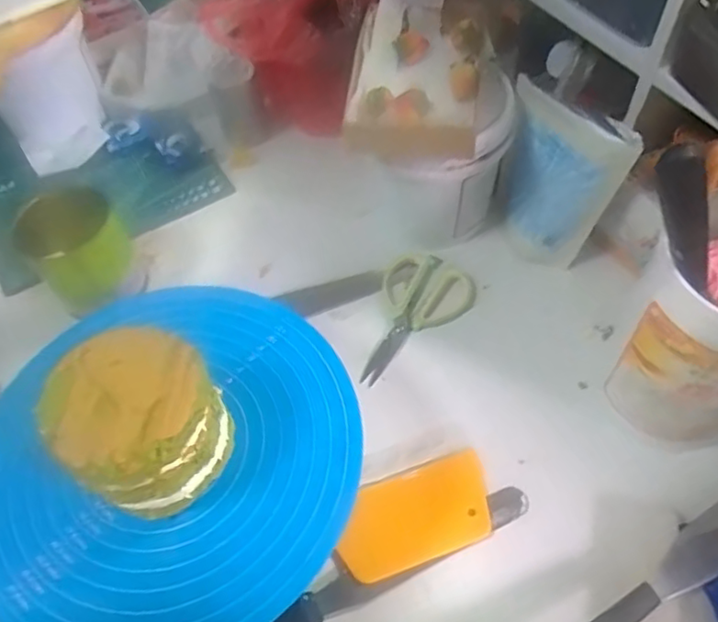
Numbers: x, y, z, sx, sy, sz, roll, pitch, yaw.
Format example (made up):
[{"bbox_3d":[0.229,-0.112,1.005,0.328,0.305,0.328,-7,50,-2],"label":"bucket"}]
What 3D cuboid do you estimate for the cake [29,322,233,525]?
[{"bbox_3d":[-0.147,0.079,0.423,0.097,0.100,0.098,-2,56,4],"label":"cake"}]

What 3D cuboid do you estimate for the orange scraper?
[{"bbox_3d":[0.049,0.180,0.544,0.137,0.014,0.077,-19,57,-7],"label":"orange scraper"}]

